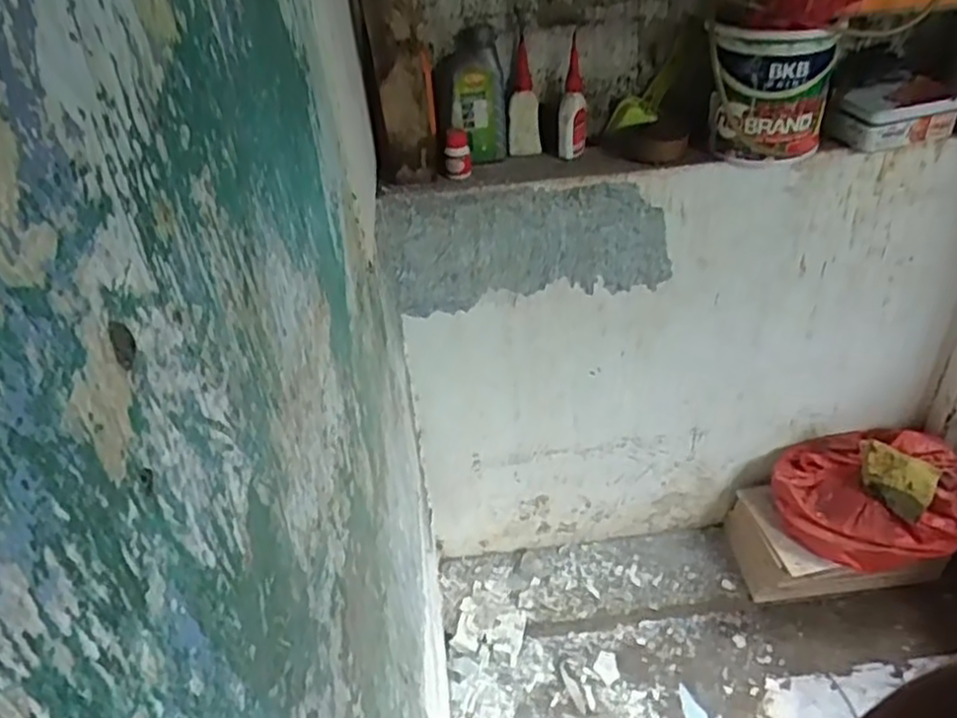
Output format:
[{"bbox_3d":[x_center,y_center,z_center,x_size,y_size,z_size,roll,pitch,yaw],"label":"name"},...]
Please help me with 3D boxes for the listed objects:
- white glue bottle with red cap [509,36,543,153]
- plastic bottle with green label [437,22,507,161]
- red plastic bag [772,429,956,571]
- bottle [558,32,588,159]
[{"bbox_3d":[0.072,-0.416,1.211,0.053,0.165,0.060,-5,37,2],"label":"white glue bottle with red cap"},{"bbox_3d":[-0.008,-0.416,1.186,0.100,0.195,0.068,-5,37,2],"label":"plastic bottle with green label"},{"bbox_3d":[0.786,0.252,1.480,0.360,0.176,0.249,-1,38,7],"label":"red plastic bag"},{"bbox_3d":[0.153,-0.417,1.197,0.044,0.175,0.034,4,10,13],"label":"bottle"}]

